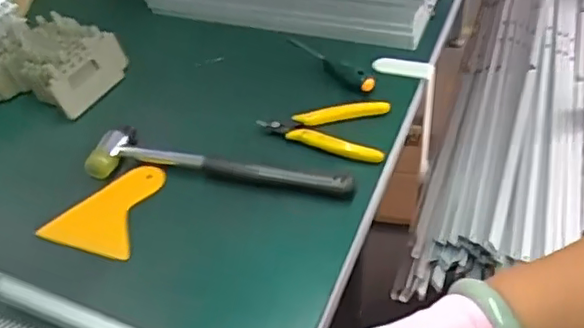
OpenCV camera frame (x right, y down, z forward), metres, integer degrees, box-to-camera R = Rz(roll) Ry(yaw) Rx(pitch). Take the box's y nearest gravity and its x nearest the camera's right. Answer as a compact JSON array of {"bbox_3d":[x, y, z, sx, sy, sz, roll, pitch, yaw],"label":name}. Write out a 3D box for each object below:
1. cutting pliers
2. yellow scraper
[{"bbox_3d":[0.029,-0.037,0.575,0.119,0.009,0.073,5,43,11],"label":"cutting pliers"},{"bbox_3d":[-0.155,0.036,0.526,0.080,0.007,0.096,11,45,17],"label":"yellow scraper"}]

